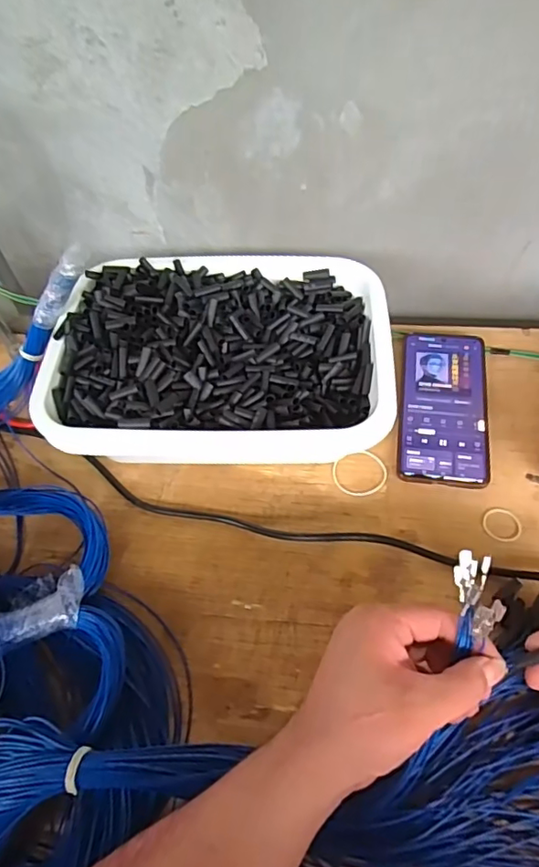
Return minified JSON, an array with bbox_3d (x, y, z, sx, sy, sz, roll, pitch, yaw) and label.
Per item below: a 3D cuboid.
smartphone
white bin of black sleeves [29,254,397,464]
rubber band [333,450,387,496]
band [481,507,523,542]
[{"bbox_3d":[0.162,-0.027,0.508,0.076,0.013,0.162,6,57,9],"label":"smartphone"},{"bbox_3d":[-0.041,-0.065,0.501,0.286,0.100,0.215,-1,54,3],"label":"white bin of black sleeves"},{"bbox_3d":[0.080,0.034,0.482,0.046,0.004,0.044,-2,56,4],"label":"rubber band"},{"bbox_3d":[0.188,0.074,0.444,0.030,0.004,0.029,-2,56,4],"label":"band"}]

